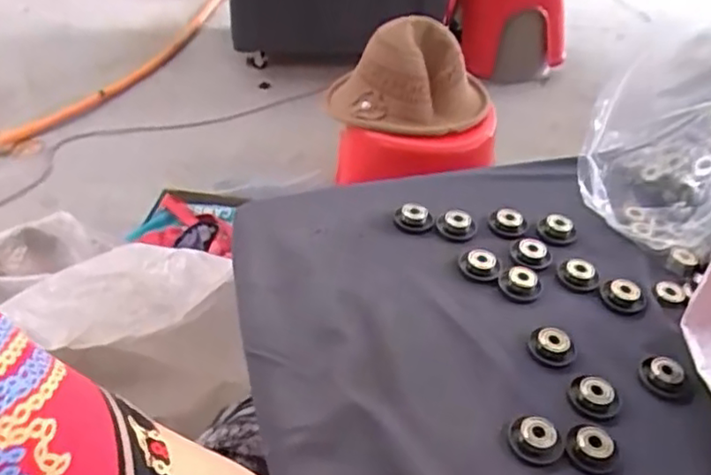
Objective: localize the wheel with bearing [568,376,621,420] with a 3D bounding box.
[{"bbox_3d":[0.158,0.105,0.440,0.032,0.009,0.029,29,47,24],"label":"wheel with bearing"}]

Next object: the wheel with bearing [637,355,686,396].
[{"bbox_3d":[0.210,0.093,0.457,0.028,0.010,0.027,3,42,-3],"label":"wheel with bearing"}]

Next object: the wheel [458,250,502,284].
[{"bbox_3d":[0.099,0.021,0.528,0.034,0.011,0.030,12,42,6],"label":"wheel"}]

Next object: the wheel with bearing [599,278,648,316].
[{"bbox_3d":[0.207,0.044,0.513,0.030,0.013,0.032,3,42,-3],"label":"wheel with bearing"}]

